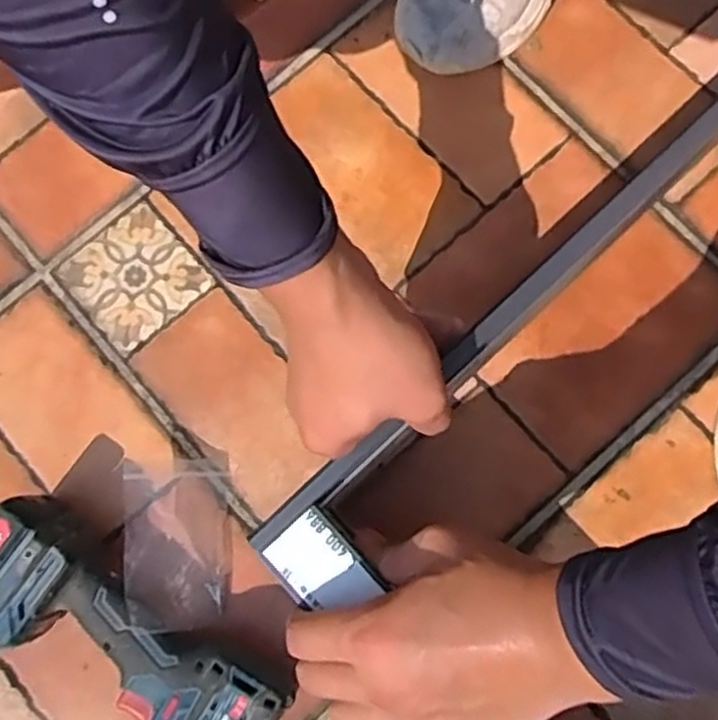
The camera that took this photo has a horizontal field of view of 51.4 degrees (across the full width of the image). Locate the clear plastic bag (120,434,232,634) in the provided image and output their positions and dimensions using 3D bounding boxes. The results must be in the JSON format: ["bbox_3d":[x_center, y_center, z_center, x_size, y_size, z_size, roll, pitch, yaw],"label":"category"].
[{"bbox_3d":[-0.136,0.121,0.530,0.076,0.046,0.132,-1,77,1],"label":"clear plastic bag"}]

